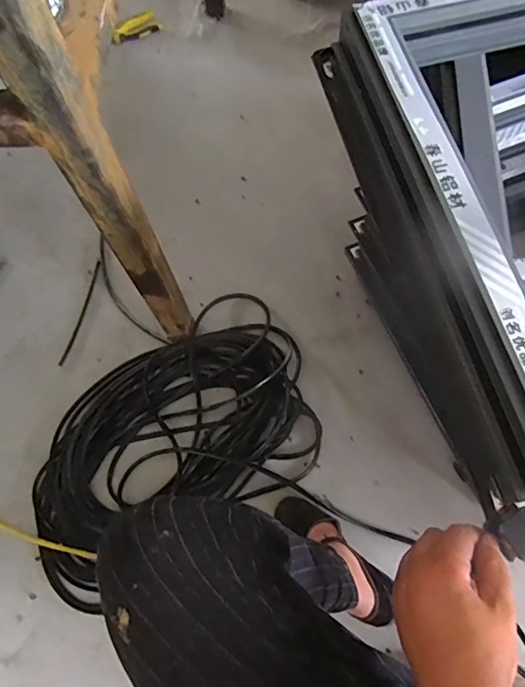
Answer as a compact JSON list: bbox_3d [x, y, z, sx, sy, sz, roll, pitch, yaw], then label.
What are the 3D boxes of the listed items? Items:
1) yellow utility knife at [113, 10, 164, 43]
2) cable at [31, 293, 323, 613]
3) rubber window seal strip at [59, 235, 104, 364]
[{"bbox_3d":[-0.339,-0.845,1.288,0.139,0.037,0.048,-19,70,-5],"label":"yellow utility knife"},{"bbox_3d":[-0.166,0.178,0.886,0.583,0.053,0.365,-36,73,-10],"label":"cable"},{"bbox_3d":[-0.381,-0.068,1.018,0.015,0.005,0.242,11,71,6],"label":"rubber window seal strip"}]

